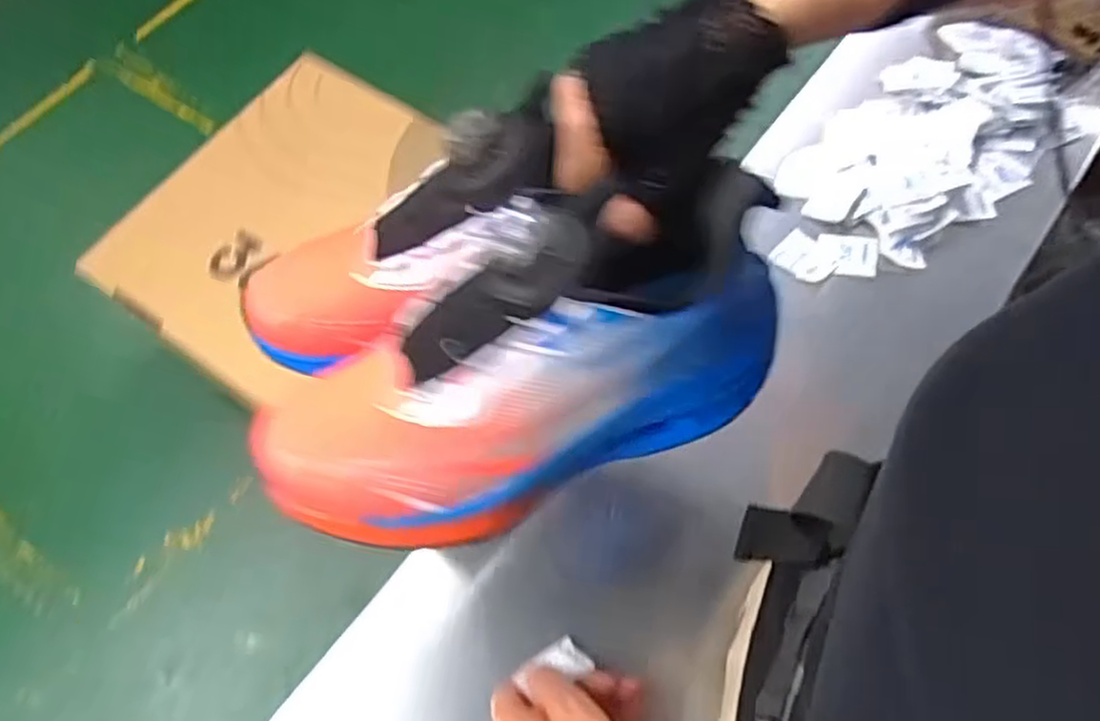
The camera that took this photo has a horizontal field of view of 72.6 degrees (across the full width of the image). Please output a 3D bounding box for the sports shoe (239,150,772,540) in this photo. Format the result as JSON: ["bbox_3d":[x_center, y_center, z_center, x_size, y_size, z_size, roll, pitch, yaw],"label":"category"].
[{"bbox_3d":[-0.010,0.009,0.324,0.237,0.099,0.088,-20,65,0],"label":"sports shoe"}]

